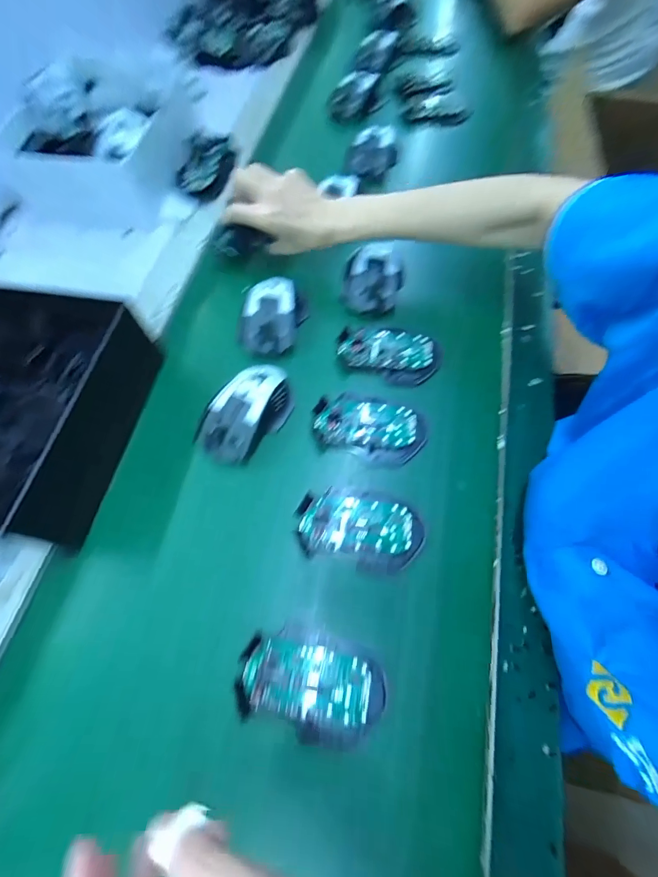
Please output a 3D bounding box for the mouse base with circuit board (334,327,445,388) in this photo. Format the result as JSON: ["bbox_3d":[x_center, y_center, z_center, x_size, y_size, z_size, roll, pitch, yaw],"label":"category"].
[{"bbox_3d":[0.068,-0.099,0.424,0.115,0.012,0.065,16,69,10],"label":"mouse base with circuit board"}]

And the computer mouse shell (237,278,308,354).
[{"bbox_3d":[-0.067,-0.147,0.429,0.076,0.029,0.106,1,67,4],"label":"computer mouse shell"}]

